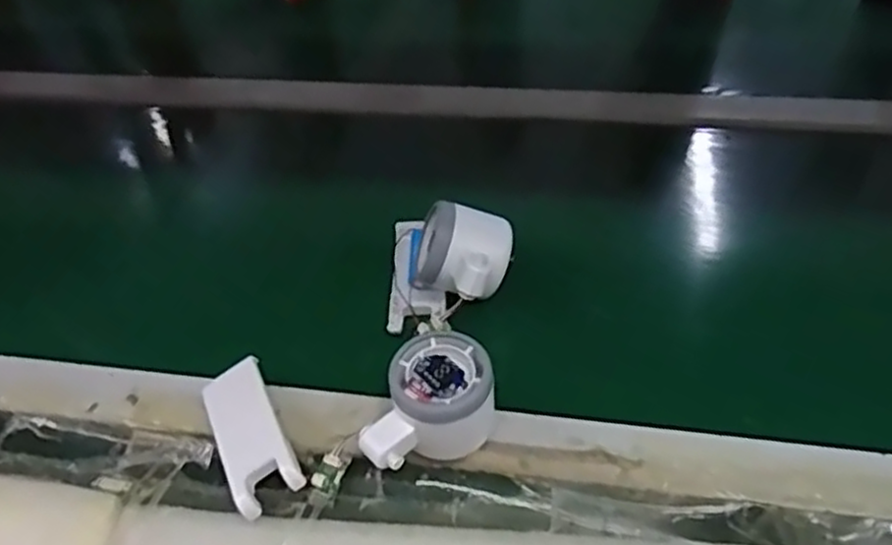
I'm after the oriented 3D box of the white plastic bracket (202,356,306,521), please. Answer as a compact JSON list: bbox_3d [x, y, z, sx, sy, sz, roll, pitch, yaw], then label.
[{"bbox_3d":[-0.118,0.097,0.440,0.040,0.021,0.095,-24,50,-15],"label":"white plastic bracket"}]

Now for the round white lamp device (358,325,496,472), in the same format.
[{"bbox_3d":[-0.006,0.080,0.425,0.057,0.052,0.082,15,51,18],"label":"round white lamp device"}]

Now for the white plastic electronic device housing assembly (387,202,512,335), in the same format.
[{"bbox_3d":[0.002,-0.012,0.504,0.085,0.063,0.093,1,48,6],"label":"white plastic electronic device housing assembly"}]

